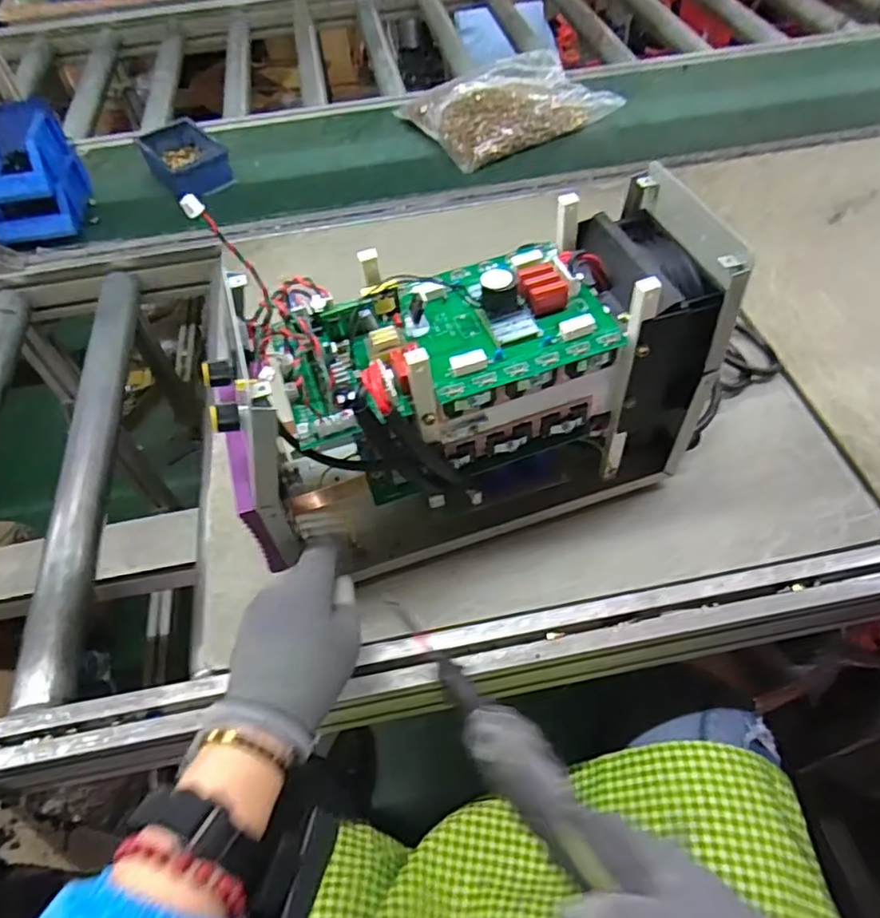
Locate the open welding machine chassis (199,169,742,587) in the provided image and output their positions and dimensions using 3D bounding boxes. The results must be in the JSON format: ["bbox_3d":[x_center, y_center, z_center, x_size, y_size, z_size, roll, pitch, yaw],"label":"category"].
[{"bbox_3d":[0.025,-0.050,0.492,0.355,0.215,0.134,-18,54,-8],"label":"open welding machine chassis"}]

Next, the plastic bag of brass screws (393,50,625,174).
[{"bbox_3d":[0.107,-0.570,0.983,0.280,0.068,0.217,-26,56,-14],"label":"plastic bag of brass screws"}]

